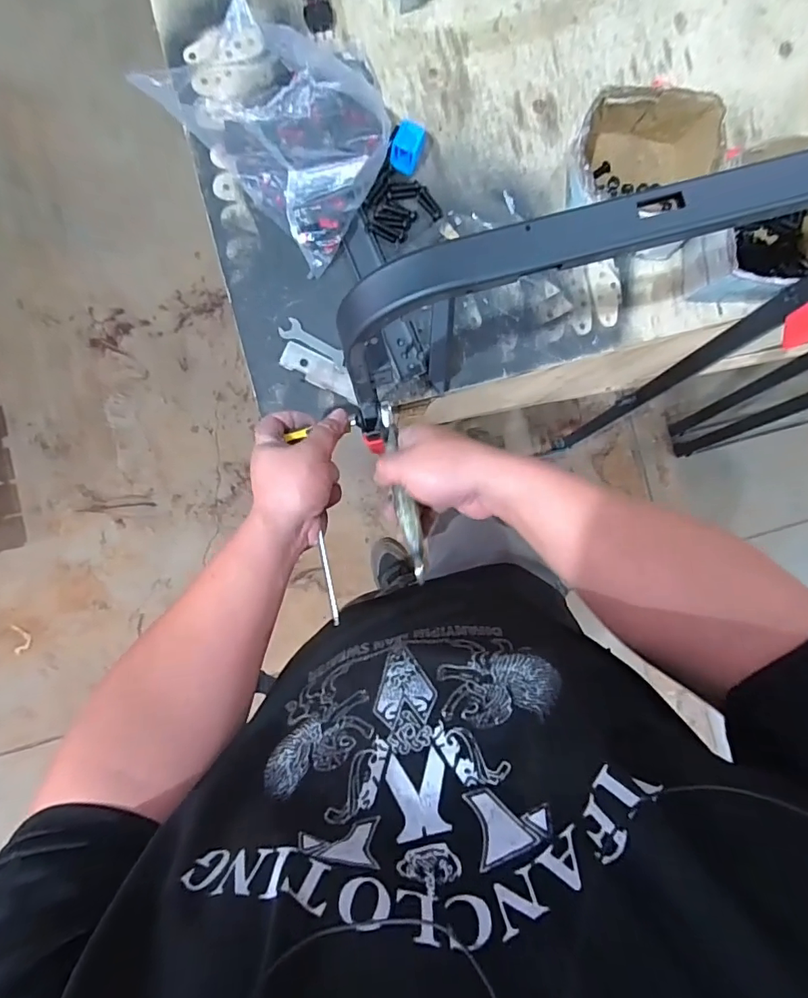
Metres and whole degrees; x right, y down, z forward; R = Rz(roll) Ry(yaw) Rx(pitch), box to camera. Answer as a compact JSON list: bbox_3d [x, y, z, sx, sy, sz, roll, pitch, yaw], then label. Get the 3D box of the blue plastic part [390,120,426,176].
[{"bbox_3d":[0.004,-0.414,0.580,0.032,0.024,0.045,18,92,-2],"label":"blue plastic part"}]

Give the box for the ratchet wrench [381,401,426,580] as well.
[{"bbox_3d":[-0.002,-0.010,0.448,0.015,0.010,0.171,-11,74,-1],"label":"ratchet wrench"}]

